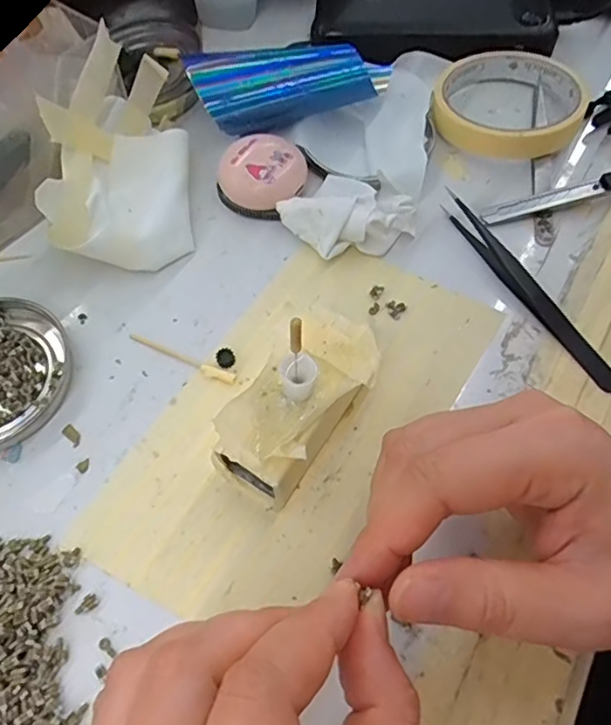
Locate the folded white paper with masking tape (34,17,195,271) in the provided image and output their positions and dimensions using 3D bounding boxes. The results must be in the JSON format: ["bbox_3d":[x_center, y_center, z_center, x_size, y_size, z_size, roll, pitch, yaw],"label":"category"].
[{"bbox_3d":[-0.099,-0.107,0.296,0.065,0.058,0.108,-6,62,-2],"label":"folded white paper with masking tape"}]

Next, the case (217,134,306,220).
[{"bbox_3d":[-0.024,-0.105,0.312,0.044,0.024,0.042,-1,62,1],"label":"case"}]

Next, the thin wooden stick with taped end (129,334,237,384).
[{"bbox_3d":[-0.061,-0.002,0.270,0.060,0.004,0.006,22,65,12],"label":"thin wooden stick with taped end"}]

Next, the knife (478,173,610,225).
[{"bbox_3d":[0.159,-0.096,0.308,0.127,0.014,0.012,-11,62,-5],"label":"knife"}]

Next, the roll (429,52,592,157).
[{"bbox_3d":[0.123,-0.159,0.337,0.085,0.019,0.085,-1,62,1],"label":"roll"}]

